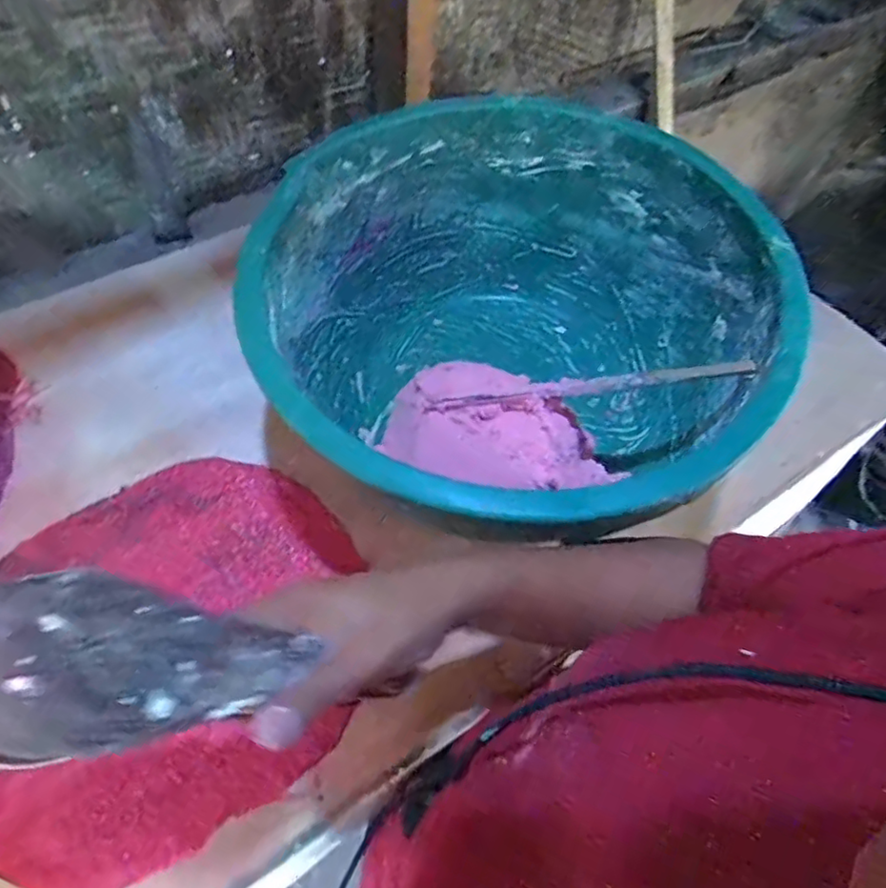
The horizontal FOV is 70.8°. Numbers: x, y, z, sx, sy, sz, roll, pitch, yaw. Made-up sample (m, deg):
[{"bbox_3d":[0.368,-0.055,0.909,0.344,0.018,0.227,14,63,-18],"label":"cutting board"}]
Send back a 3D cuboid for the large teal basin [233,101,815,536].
[{"bbox_3d":[0.048,-0.101,0.577,0.419,0.207,0.423,1,57,-2],"label":"large teal basin"}]

